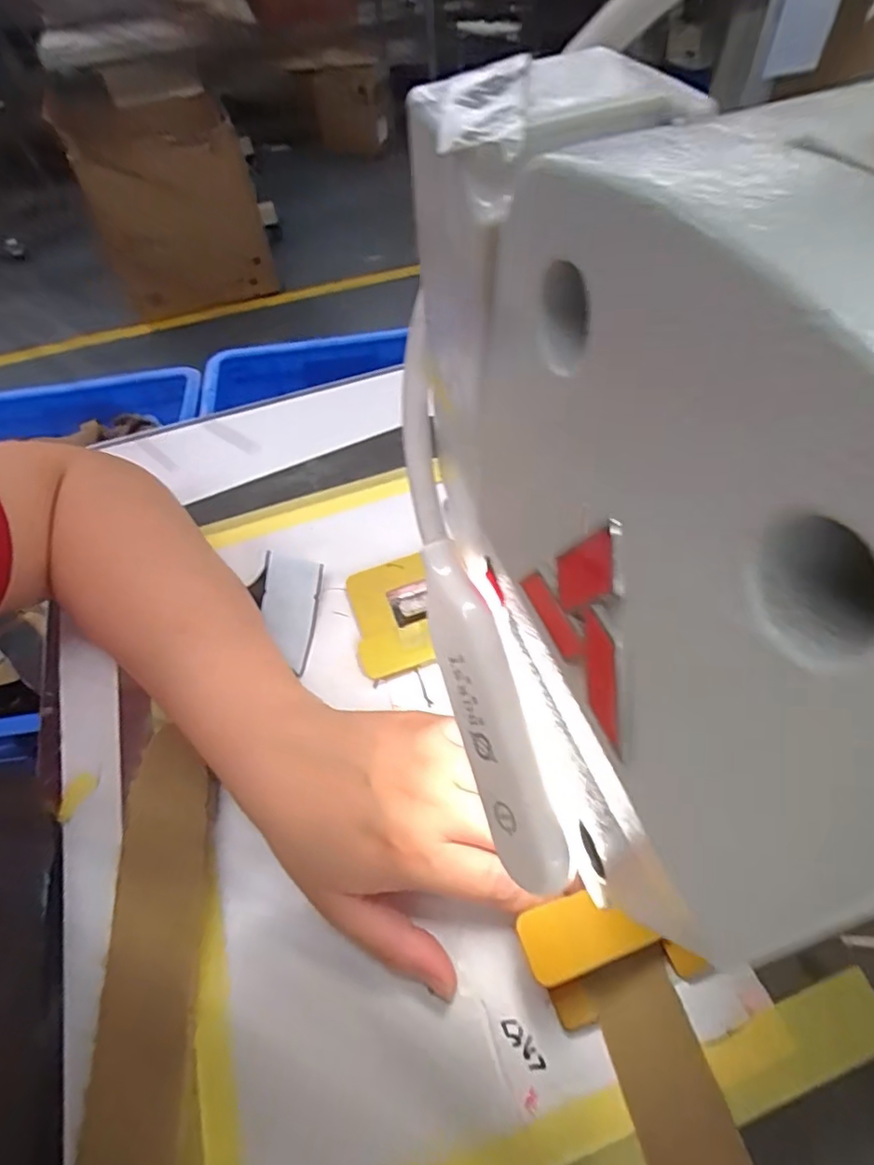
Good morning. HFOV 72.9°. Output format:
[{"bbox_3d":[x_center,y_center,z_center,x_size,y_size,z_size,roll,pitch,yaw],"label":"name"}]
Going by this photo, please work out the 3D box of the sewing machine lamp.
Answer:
[{"bbox_3d":[0.016,0.040,0.177,0.018,0.023,0.104,-17,84,-8],"label":"sewing machine lamp"}]

